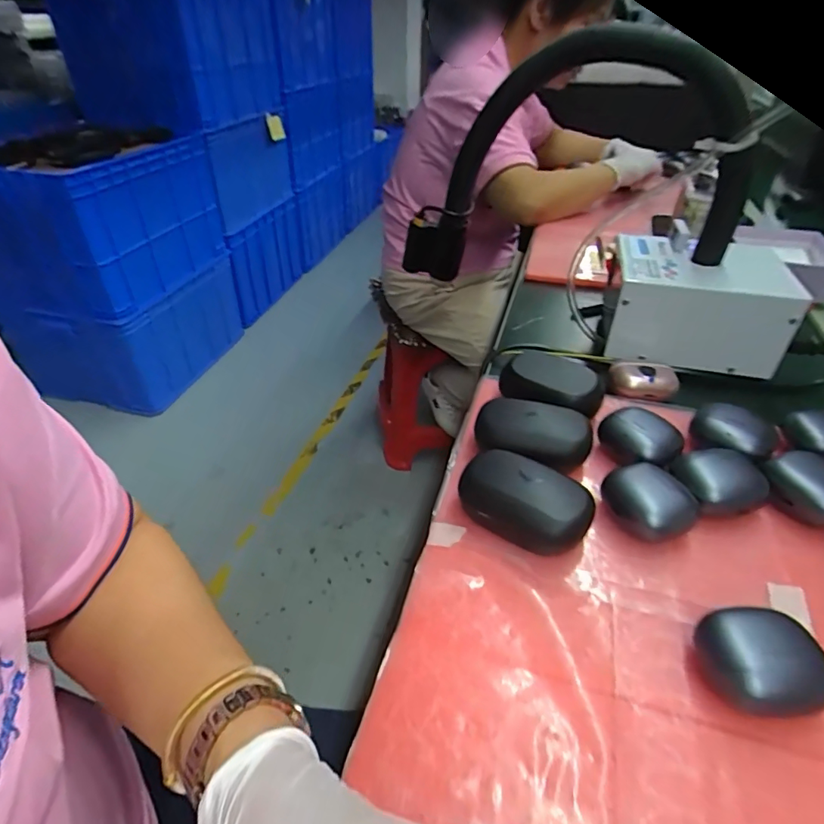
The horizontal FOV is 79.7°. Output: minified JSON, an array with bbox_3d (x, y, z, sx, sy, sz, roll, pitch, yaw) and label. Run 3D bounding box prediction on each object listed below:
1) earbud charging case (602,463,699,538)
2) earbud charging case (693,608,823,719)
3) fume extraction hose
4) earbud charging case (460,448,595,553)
[{"bbox_3d":[0.159,0.061,0.330,0.043,0.031,0.049,-19,41,-20],"label":"earbud charging case"},{"bbox_3d":[0.175,0.127,0.248,0.054,0.030,0.048,-6,38,-4],"label":"earbud charging case"},{"bbox_3d":[0.146,-0.232,0.492,0.324,0.230,0.102,7,39,9],"label":"fume extraction hose"},{"bbox_3d":[0.075,0.061,0.330,0.084,0.037,0.052,23,45,28],"label":"earbud charging case"}]

